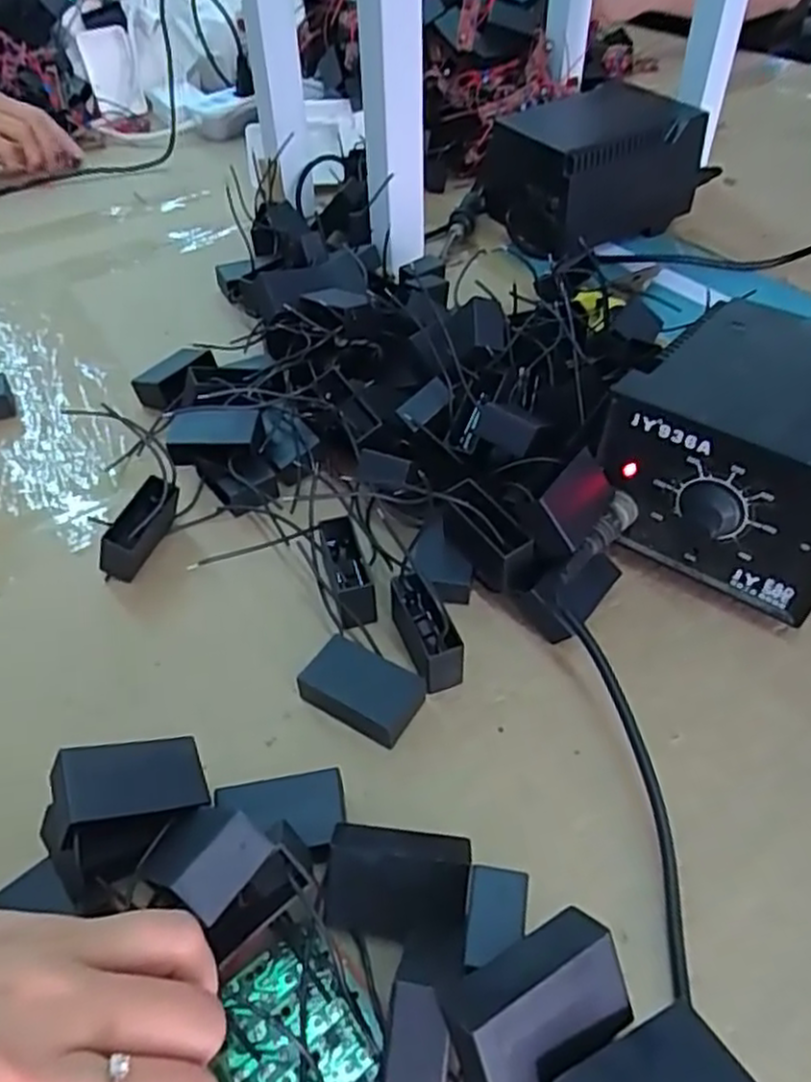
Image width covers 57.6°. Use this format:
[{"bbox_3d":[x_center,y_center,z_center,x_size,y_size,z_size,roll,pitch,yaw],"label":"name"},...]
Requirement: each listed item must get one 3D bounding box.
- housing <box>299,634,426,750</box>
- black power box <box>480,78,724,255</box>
[{"bbox_3d":[-0.018,0.065,0.319,0.046,0.021,0.029,24,50,22],"label":"housing"},{"bbox_3d":[0.157,-0.328,0.632,0.149,0.083,0.129,-27,51,-21],"label":"black power box"}]

